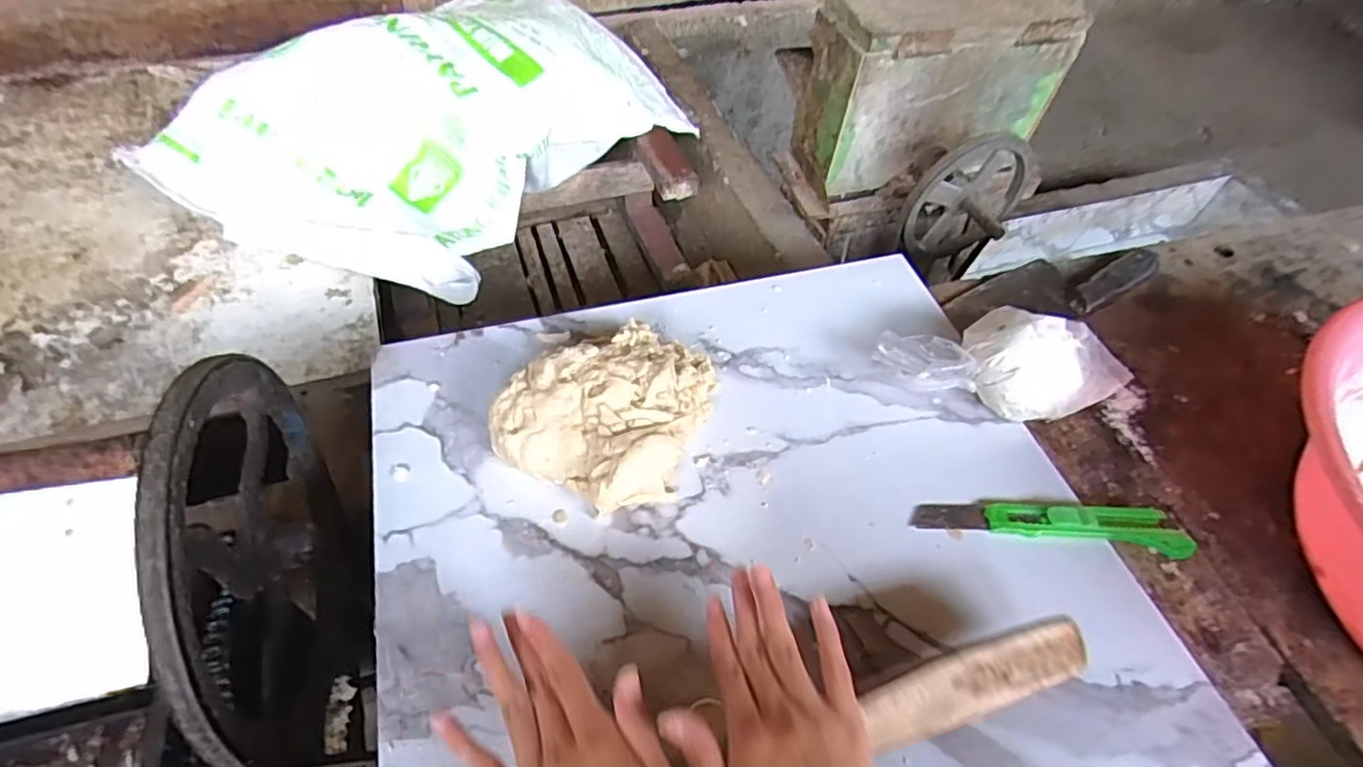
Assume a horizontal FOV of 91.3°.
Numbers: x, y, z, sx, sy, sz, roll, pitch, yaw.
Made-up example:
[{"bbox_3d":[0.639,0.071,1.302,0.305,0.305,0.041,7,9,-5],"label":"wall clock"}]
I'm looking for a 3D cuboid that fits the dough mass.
[{"bbox_3d":[-0.051,0.014,0.493,0.132,0.060,0.148,25,56,14],"label":"dough mass"}]

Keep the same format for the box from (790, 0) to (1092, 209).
[{"bbox_3d":[0.360,-0.434,0.961,0.357,0.225,0.142,-11,55,-15],"label":"box"}]

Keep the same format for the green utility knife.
[{"bbox_3d":[0.266,0.101,0.475,0.198,0.017,0.033,2,53,-2],"label":"green utility knife"}]

